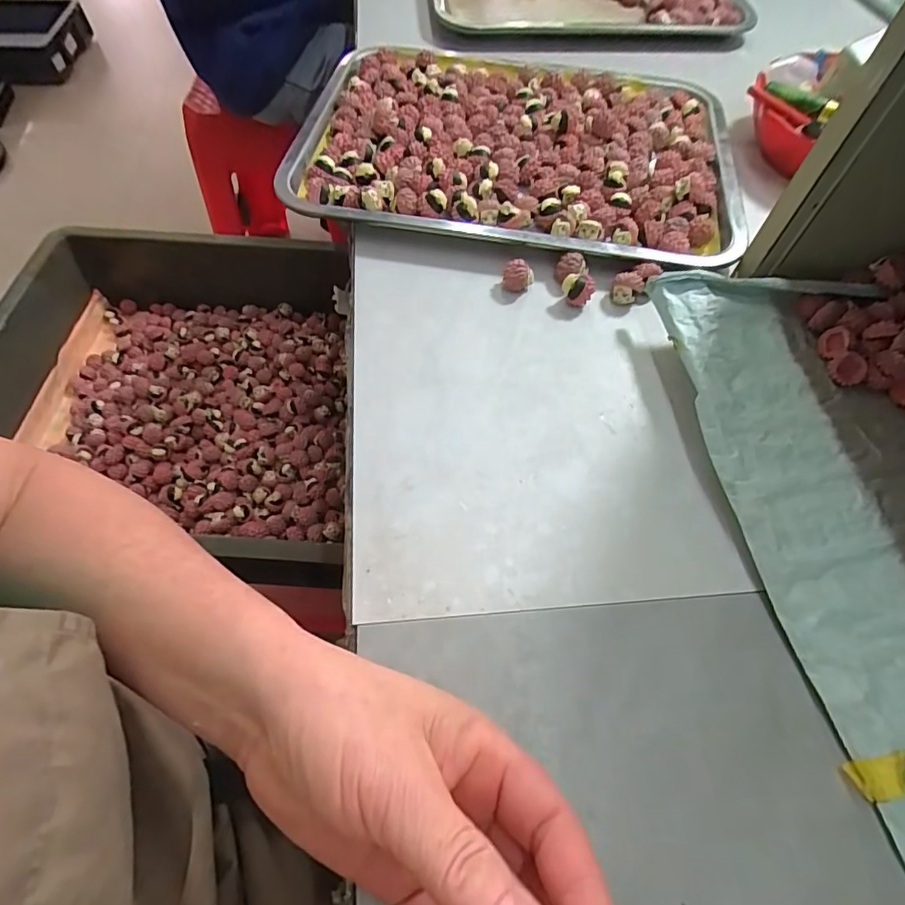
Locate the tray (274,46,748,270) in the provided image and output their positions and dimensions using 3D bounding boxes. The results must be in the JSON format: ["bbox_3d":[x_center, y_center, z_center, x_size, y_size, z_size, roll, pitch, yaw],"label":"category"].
[{"bbox_3d":[0.054,-0.268,0.436,0.355,0.030,0.267,12,59,4],"label":"tray"}]

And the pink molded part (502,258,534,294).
[{"bbox_3d":[0.046,-0.124,0.359,0.021,0.019,0.017,9,59,2],"label":"pink molded part"}]

